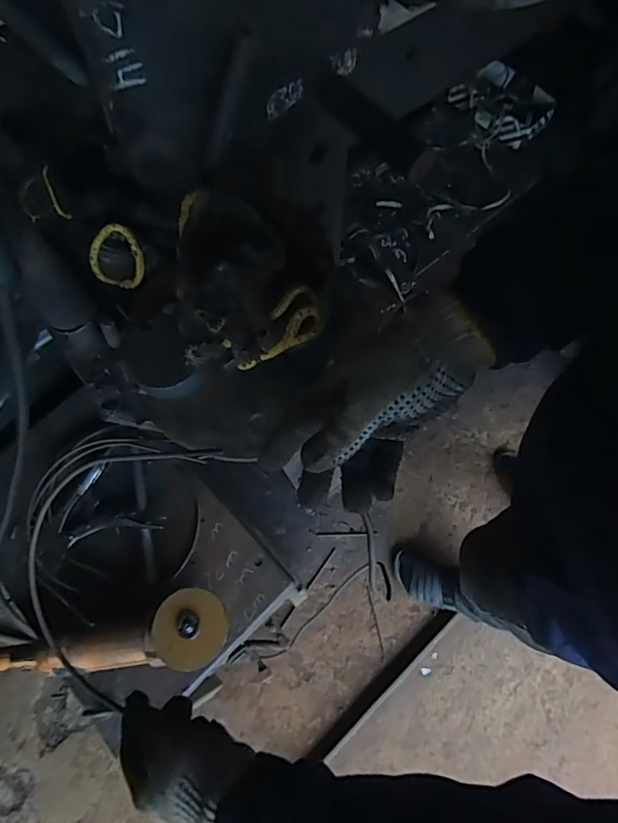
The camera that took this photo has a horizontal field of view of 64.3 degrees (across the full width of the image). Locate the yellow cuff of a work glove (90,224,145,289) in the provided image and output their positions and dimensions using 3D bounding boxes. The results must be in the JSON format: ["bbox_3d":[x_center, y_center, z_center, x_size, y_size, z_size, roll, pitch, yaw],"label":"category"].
[{"bbox_3d":[-0.201,-0.162,0.517,0.056,0.069,0.009,13,42,0],"label":"yellow cuff of a work glove"}]

